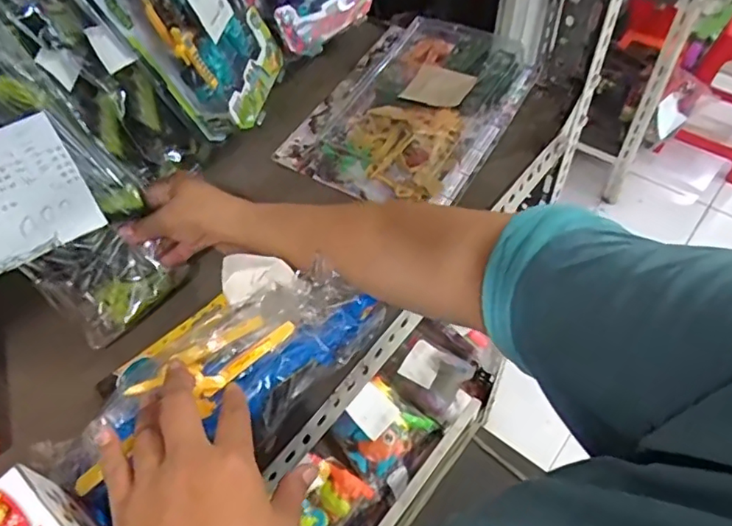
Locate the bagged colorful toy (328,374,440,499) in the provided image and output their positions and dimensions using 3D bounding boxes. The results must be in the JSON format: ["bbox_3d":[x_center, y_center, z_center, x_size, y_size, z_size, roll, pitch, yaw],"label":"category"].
[{"bbox_3d":[0.032,0.259,0.838,0.123,0.106,0.130,32,61,24],"label":"bagged colorful toy"}]

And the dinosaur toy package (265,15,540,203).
[{"bbox_3d":[0.046,-0.187,0.636,0.212,0.069,0.261,27,59,21],"label":"dinosaur toy package"}]

